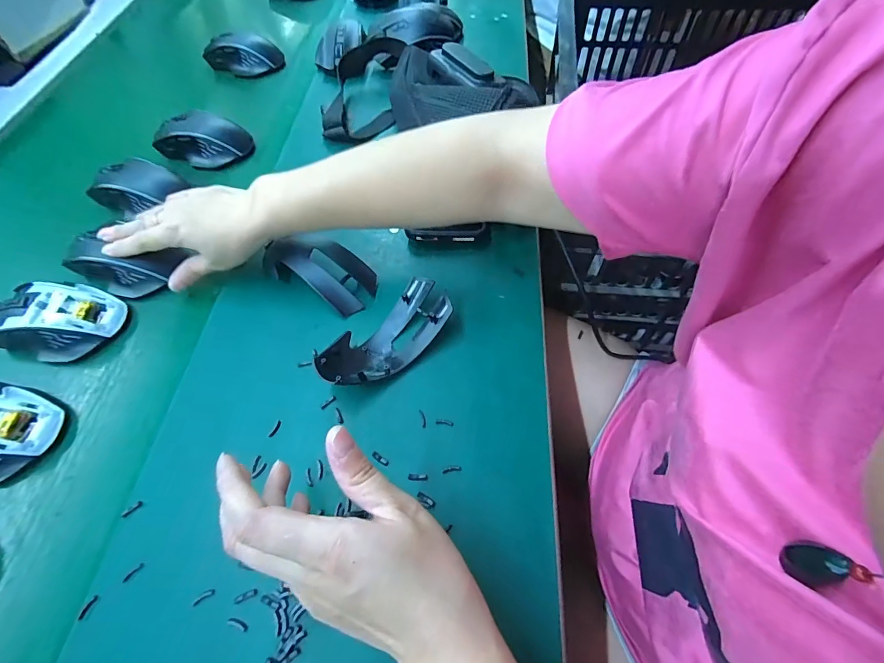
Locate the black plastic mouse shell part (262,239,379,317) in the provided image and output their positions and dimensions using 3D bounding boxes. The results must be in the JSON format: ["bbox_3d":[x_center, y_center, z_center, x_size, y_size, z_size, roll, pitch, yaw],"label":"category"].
[{"bbox_3d":[-0.112,-0.058,0.378,0.102,0.025,0.051,24,63,16],"label":"black plastic mouse shell part"}]

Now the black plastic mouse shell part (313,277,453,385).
[{"bbox_3d":[-0.046,0.005,0.337,0.112,0.026,0.050,-35,64,-18],"label":"black plastic mouse shell part"}]

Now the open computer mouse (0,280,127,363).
[{"bbox_3d":[-0.335,-0.012,0.363,0.088,0.035,0.067,-4,59,0],"label":"open computer mouse"}]

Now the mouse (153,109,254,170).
[{"bbox_3d":[-0.288,-0.233,0.495,0.100,0.039,0.069,16,61,12],"label":"mouse"}]

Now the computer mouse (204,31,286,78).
[{"bbox_3d":[-0.291,-0.402,0.596,0.112,0.039,0.046,10,60,9],"label":"computer mouse"}]

